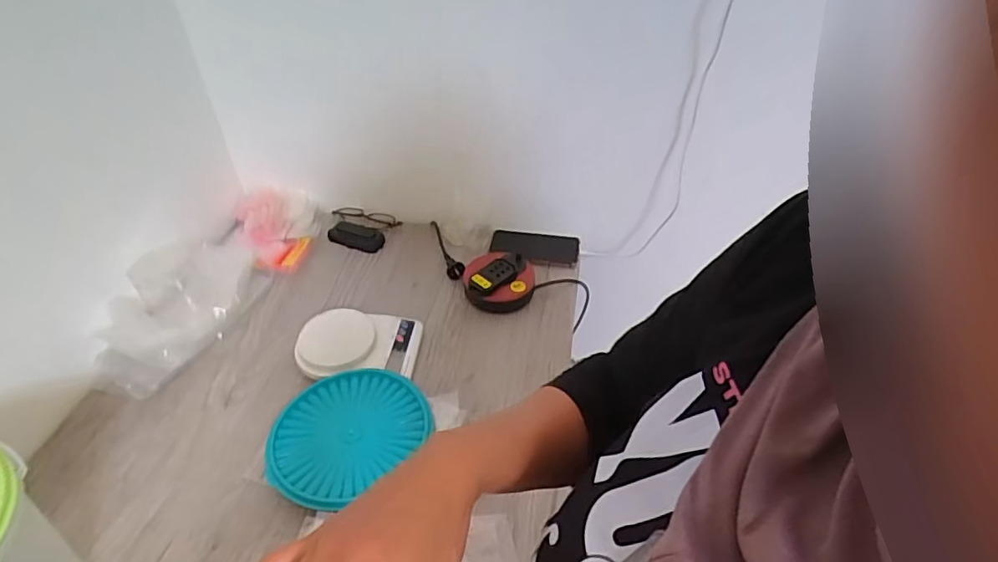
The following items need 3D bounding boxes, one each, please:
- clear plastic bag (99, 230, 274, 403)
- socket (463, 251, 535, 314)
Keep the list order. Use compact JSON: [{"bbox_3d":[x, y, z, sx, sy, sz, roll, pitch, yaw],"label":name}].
[{"bbox_3d":[-0.497,0.030,0.866,0.162,0.100,0.297,18,46,19],"label":"clear plastic bag"},{"bbox_3d":[0.001,-0.001,0.942,0.118,0.046,0.127,4,43,4],"label":"socket"}]

